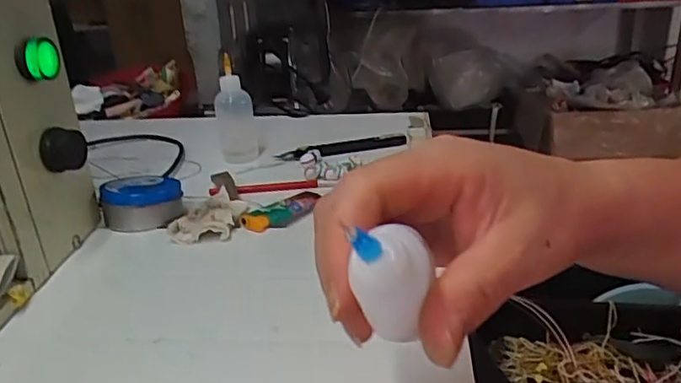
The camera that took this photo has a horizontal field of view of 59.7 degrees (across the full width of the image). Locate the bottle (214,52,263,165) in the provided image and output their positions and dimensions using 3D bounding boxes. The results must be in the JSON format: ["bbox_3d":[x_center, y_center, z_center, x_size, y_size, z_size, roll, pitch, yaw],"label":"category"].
[{"bbox_3d":[-0.108,-0.088,0.612,0.041,0.098,0.044,-6,25,-7],"label":"bottle"}]

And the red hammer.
[{"bbox_3d":[-0.074,-0.010,0.555,0.094,0.015,0.048,-11,26,-16],"label":"red hammer"}]

